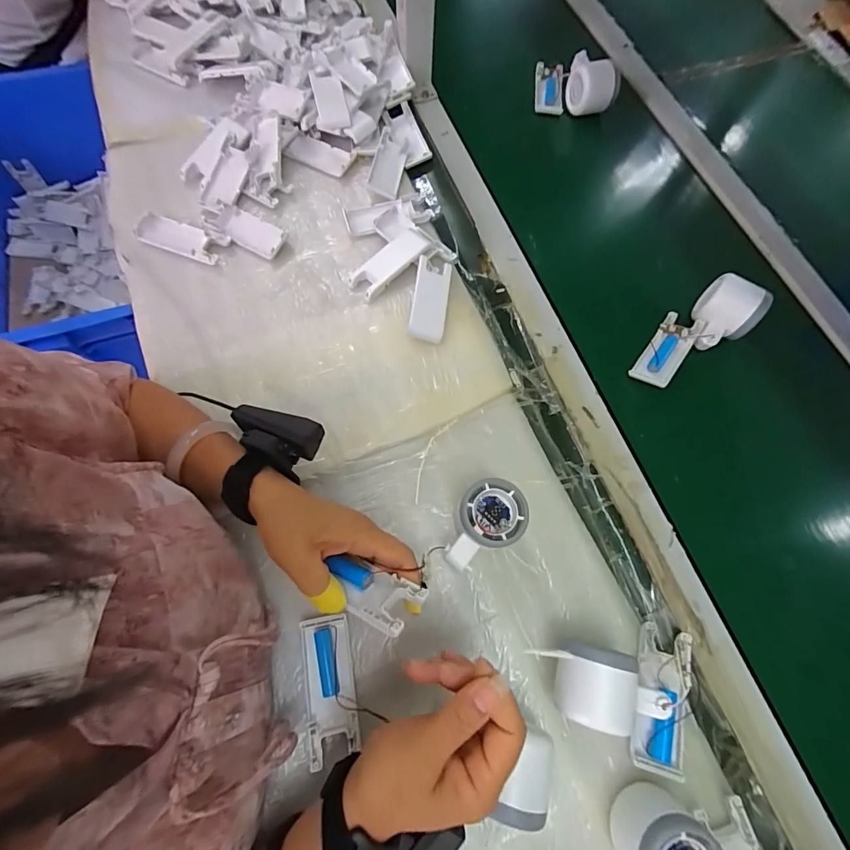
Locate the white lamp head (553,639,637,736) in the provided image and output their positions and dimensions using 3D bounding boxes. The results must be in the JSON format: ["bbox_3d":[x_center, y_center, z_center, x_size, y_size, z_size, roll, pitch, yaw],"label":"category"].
[{"bbox_3d":[0.129,0.201,0.323,0.055,0.055,0.055,13,71,2],"label":"white lamp head"}]

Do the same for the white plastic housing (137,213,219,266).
[{"bbox_3d":[-0.284,-0.216,0.477,0.100,0.011,0.035,21,72,5],"label":"white plastic housing"}]

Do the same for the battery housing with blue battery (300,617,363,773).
[{"bbox_3d":[-0.080,0.214,0.337,0.041,0.015,0.101,-10,72,-5],"label":"battery housing with blue battery"}]

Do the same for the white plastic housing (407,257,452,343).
[{"bbox_3d":[0.006,-0.138,0.453,0.037,0.015,0.099,8,71,1],"label":"white plastic housing"}]

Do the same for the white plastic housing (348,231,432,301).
[{"bbox_3d":[-0.041,-0.185,0.468,0.094,0.018,0.041,-40,77,-14],"label":"white plastic housing"}]

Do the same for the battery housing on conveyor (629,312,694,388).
[{"bbox_3d":[0.271,-0.083,0.460,0.040,0.013,0.095,37,74,10],"label":"battery housing on conveyor"}]

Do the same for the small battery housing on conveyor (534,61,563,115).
[{"bbox_3d":[0.186,-0.504,0.613,0.041,0.019,0.085,5,71,0],"label":"small battery housing on conveyor"}]

